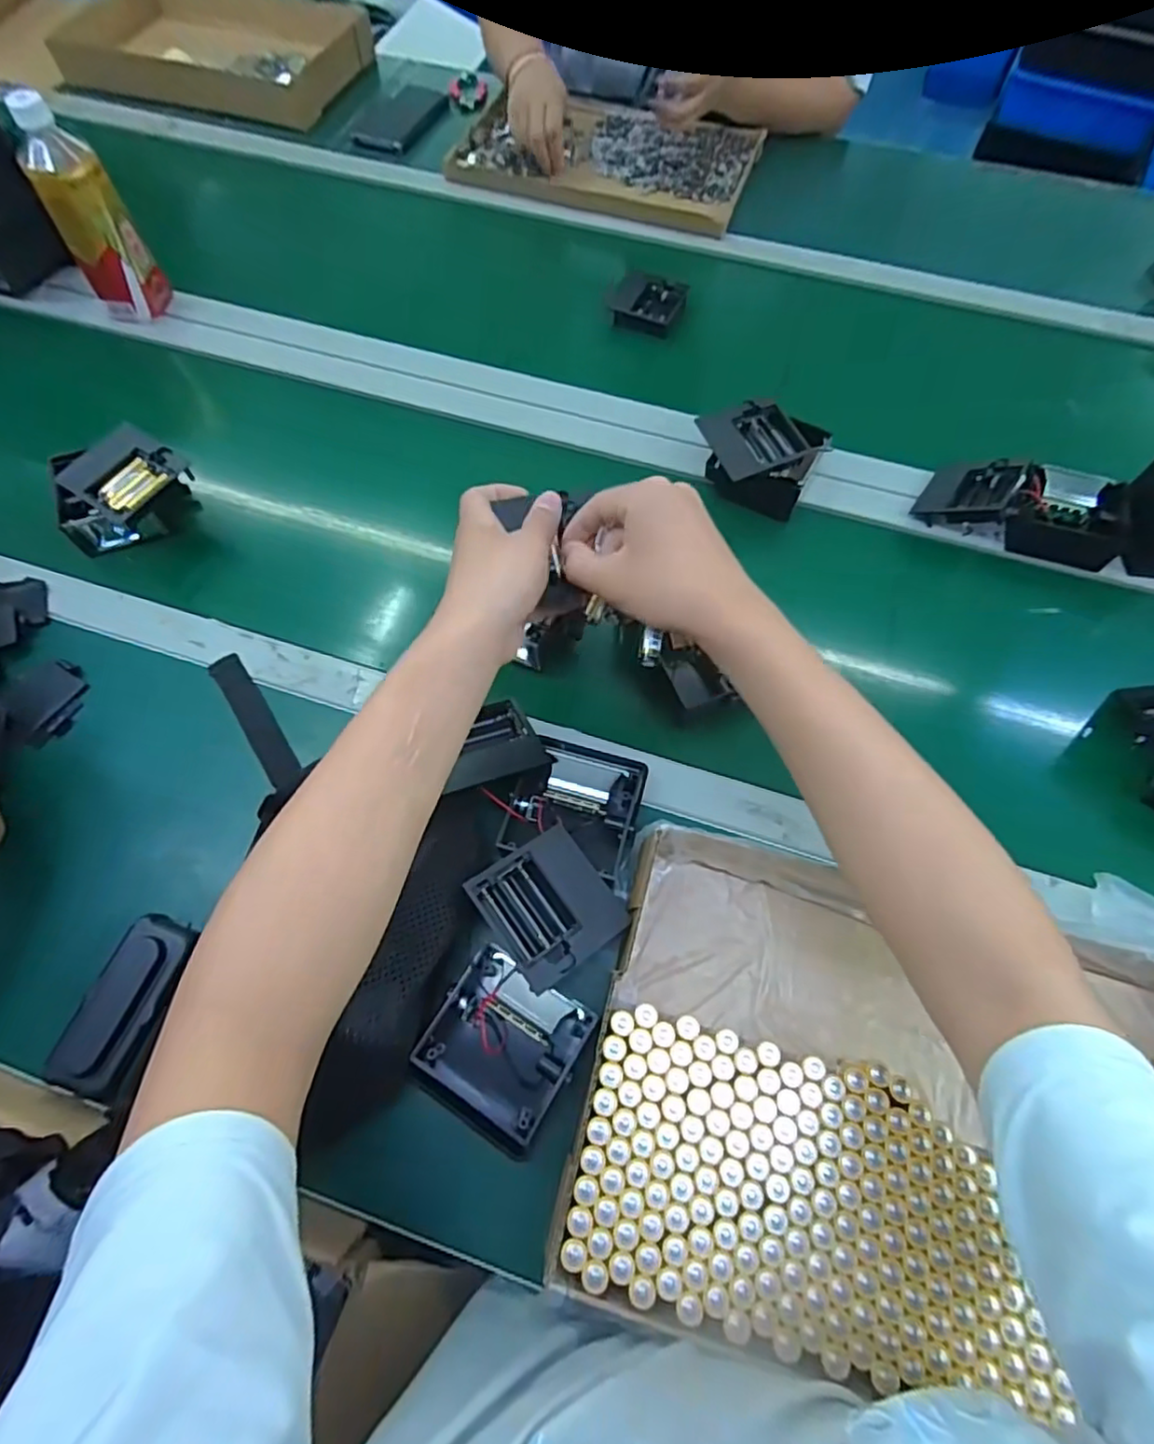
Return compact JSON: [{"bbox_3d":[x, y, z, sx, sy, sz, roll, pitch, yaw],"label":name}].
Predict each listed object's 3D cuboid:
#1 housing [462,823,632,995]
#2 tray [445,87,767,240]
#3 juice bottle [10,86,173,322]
[{"bbox_3d":[-0.018,0.116,0.410,0.076,0.019,0.079,-34,71,-16],"label":"housing"},{"bbox_3d":[0.043,-0.792,0.895,0.395,0.029,0.264,18,66,7],"label":"tray"},{"bbox_3d":[-0.491,-0.509,0.654,0.070,0.172,0.056,-34,71,-16],"label":"juice bottle"}]

